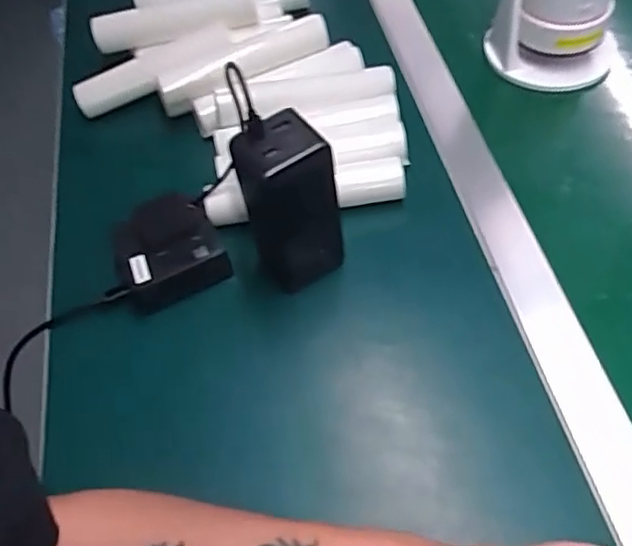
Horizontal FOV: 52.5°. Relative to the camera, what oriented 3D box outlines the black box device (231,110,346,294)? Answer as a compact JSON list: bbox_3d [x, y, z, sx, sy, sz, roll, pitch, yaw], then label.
[{"bbox_3d":[-0.018,-0.050,0.453,0.055,0.122,0.051,-25,58,-11],"label":"black box device"}]

